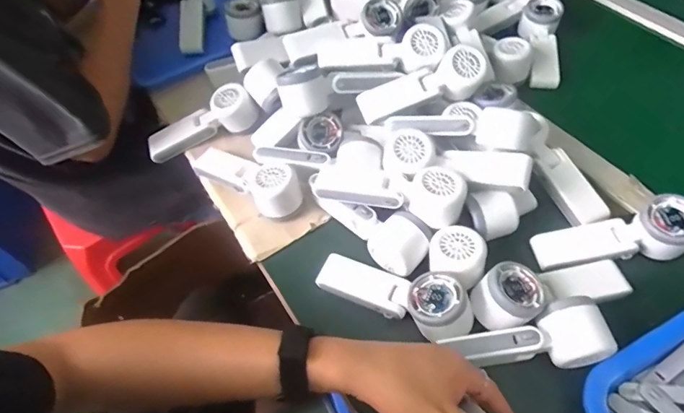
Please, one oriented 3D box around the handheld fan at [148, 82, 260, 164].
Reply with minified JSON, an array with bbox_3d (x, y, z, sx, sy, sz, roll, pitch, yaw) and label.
[{"bbox_3d":[-0.203,-0.121,0.632,0.172,0.047,0.055,-25,55,11],"label":"handheld fan"}]

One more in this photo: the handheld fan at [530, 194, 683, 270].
[{"bbox_3d":[0.299,0.037,0.478,0.165,0.047,0.050,-14,54,9],"label":"handheld fan"}]

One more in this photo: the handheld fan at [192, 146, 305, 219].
[{"bbox_3d":[-0.124,-0.044,0.551,0.175,0.054,0.054,30,62,22],"label":"handheld fan"}]

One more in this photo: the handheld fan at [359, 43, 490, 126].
[{"bbox_3d":[0.101,-0.154,0.537,0.160,0.045,0.054,-19,56,-10],"label":"handheld fan"}]

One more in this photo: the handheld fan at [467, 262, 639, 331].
[{"bbox_3d":[0.214,0.085,0.444,0.160,0.042,0.056,-6,54,-18],"label":"handheld fan"}]

